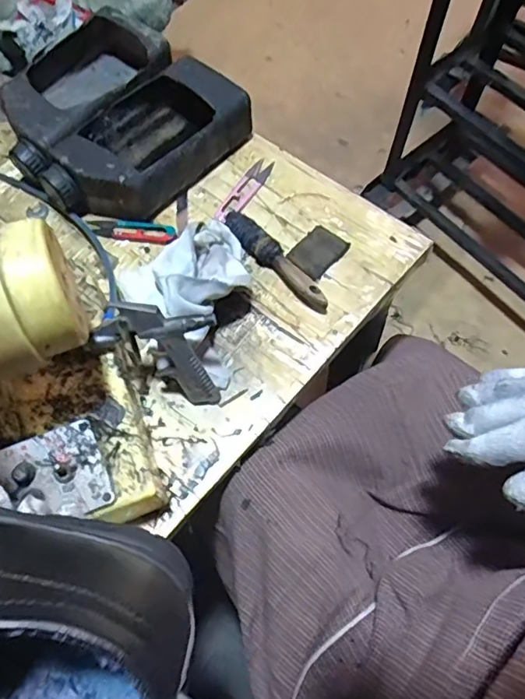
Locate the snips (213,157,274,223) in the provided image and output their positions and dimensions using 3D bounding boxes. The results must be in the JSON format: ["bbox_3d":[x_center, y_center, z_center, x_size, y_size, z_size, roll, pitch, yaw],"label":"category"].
[{"bbox_3d":[-0.021,-0.179,0.609,0.025,0.007,0.104,29,69,13],"label":"snips"}]

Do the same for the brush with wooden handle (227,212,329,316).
[{"bbox_3d":[0.015,-0.093,0.557,0.030,0.021,0.148,-37,70,-15],"label":"brush with wooden handle"}]

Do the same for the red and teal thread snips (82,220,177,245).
[{"bbox_3d":[-0.142,-0.128,0.583,0.100,0.008,0.024,6,66,3],"label":"red and teal thread snips"}]

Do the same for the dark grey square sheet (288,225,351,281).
[{"bbox_3d":[0.058,-0.102,0.561,0.042,0.006,0.057,37,71,16],"label":"dark grey square sheet"}]

